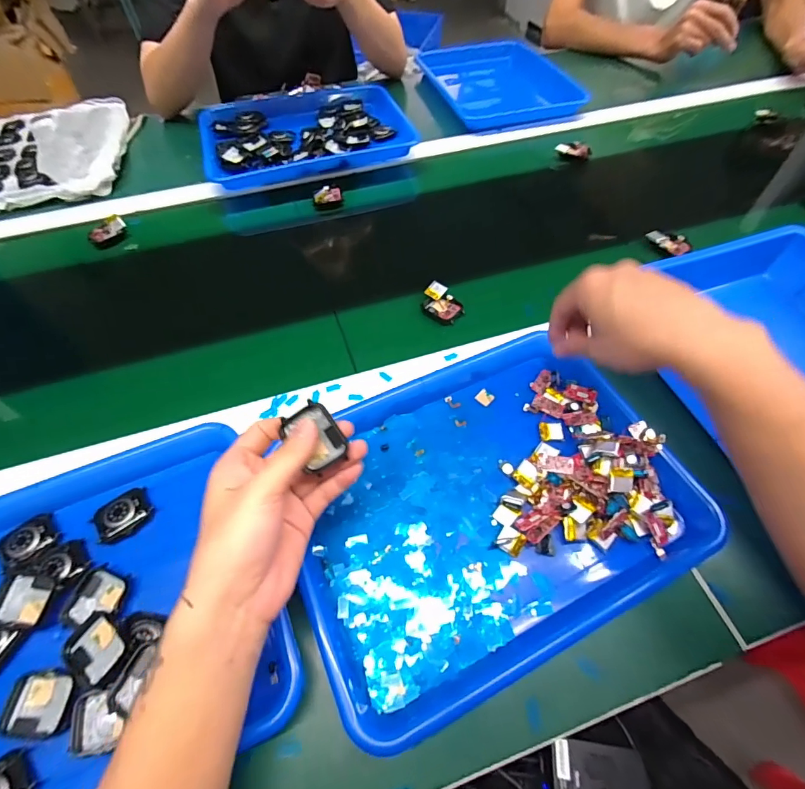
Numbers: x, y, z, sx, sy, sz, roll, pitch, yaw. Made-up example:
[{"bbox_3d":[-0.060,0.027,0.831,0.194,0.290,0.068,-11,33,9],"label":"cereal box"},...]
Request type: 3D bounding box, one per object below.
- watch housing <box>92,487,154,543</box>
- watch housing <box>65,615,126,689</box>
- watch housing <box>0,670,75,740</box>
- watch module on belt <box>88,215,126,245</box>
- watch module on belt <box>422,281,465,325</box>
[{"bbox_3d":[-0.244,0.105,0.361,0.046,0.008,0.034,-29,62,-15],"label":"watch housing"},{"bbox_3d":[-0.224,0.186,0.305,0.042,0.010,0.032,40,67,22],"label":"watch housing"},{"bbox_3d":[-0.254,0.218,0.294,0.045,0.012,0.039,-7,58,-3],"label":"watch housing"},{"bbox_3d":[-0.412,-0.229,0.581,0.049,0.024,0.017,-33,63,-17],"label":"watch module on belt"},{"bbox_3d":[0.047,-0.108,0.503,0.053,0.017,0.039,37,66,22],"label":"watch module on belt"}]

